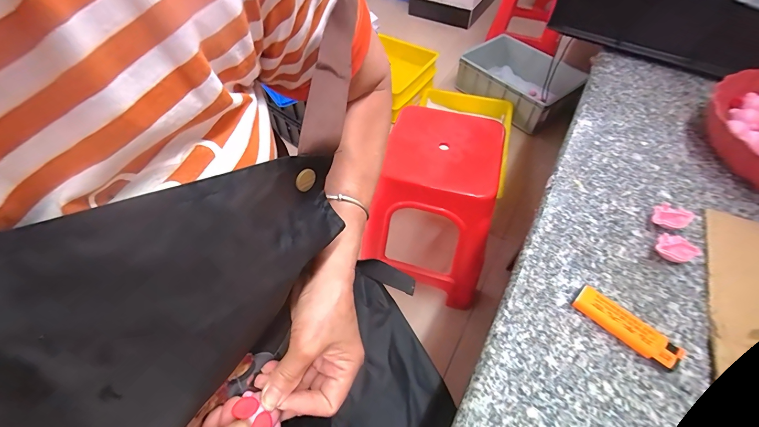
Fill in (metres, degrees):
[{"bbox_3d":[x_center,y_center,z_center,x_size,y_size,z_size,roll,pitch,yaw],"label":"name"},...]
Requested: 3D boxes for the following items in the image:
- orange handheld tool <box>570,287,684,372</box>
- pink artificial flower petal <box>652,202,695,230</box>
[{"bbox_3d":[0.202,0.094,0.264,0.020,0.016,0.077,-38,61,-22],"label":"orange handheld tool"},{"bbox_3d":[0.295,0.004,0.326,0.029,0.017,0.029,-29,58,-18],"label":"pink artificial flower petal"}]

